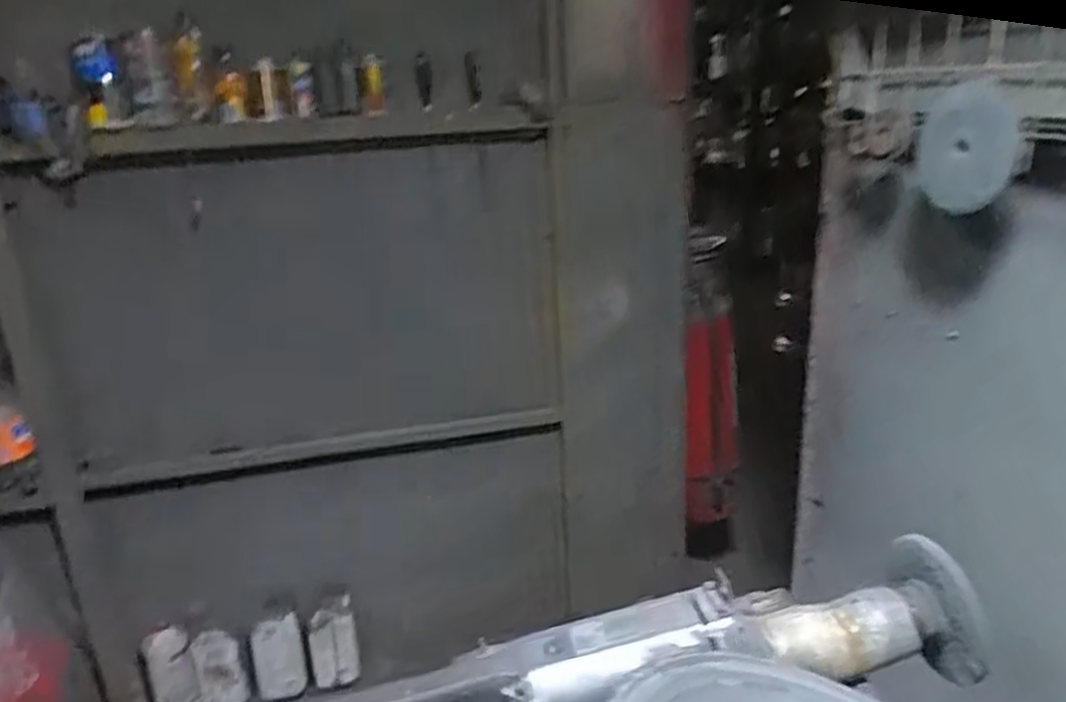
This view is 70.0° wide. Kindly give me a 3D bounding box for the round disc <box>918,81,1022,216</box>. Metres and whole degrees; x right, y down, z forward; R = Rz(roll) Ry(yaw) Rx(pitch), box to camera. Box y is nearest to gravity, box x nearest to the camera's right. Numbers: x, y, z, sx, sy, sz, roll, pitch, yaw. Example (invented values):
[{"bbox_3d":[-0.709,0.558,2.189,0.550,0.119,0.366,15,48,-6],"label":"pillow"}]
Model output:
[{"bbox_3d":[0.405,-0.193,0.720,0.021,0.122,0.114,-13,38,-11],"label":"round disc"}]

